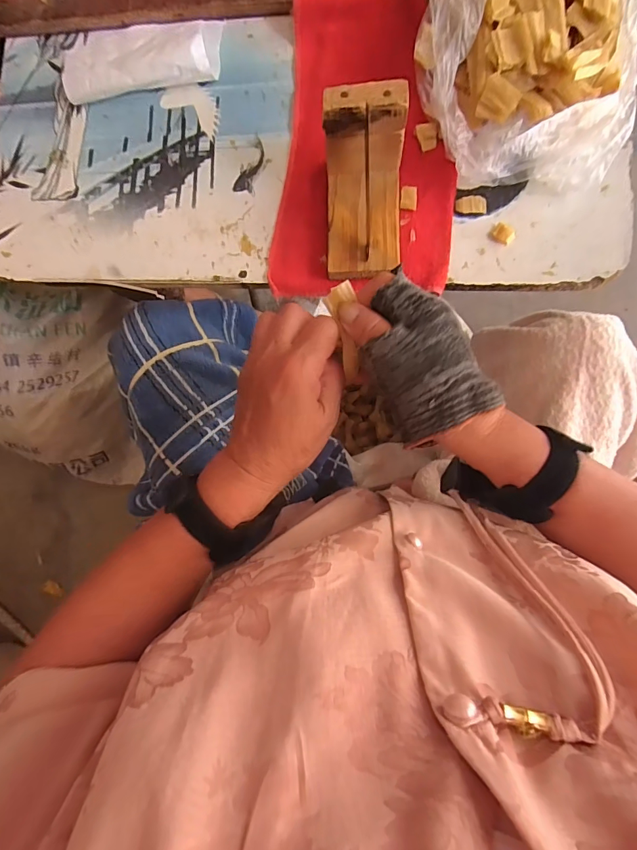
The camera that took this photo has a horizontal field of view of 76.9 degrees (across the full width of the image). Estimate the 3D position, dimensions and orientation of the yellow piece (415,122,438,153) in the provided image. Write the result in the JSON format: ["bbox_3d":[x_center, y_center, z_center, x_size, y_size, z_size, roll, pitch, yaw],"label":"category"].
[{"bbox_3d":[0.096,-0.254,0.352,0.016,0.007,0.023,-15,84,3],"label":"yellow piece"}]

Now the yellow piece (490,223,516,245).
[{"bbox_3d":[0.159,-0.165,0.343,0.020,0.007,0.015,38,89,6],"label":"yellow piece"}]

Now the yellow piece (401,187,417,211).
[{"bbox_3d":[0.079,-0.198,0.350,0.013,0.005,0.020,5,86,5],"label":"yellow piece"}]

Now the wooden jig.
[{"bbox_3d":[0.036,-0.181,0.308,0.060,0.067,0.107,-1,85,4],"label":"wooden jig"}]

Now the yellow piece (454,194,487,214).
[{"bbox_3d":[0.132,-0.192,0.348,0.026,0.004,0.016,0,85,4],"label":"yellow piece"}]

